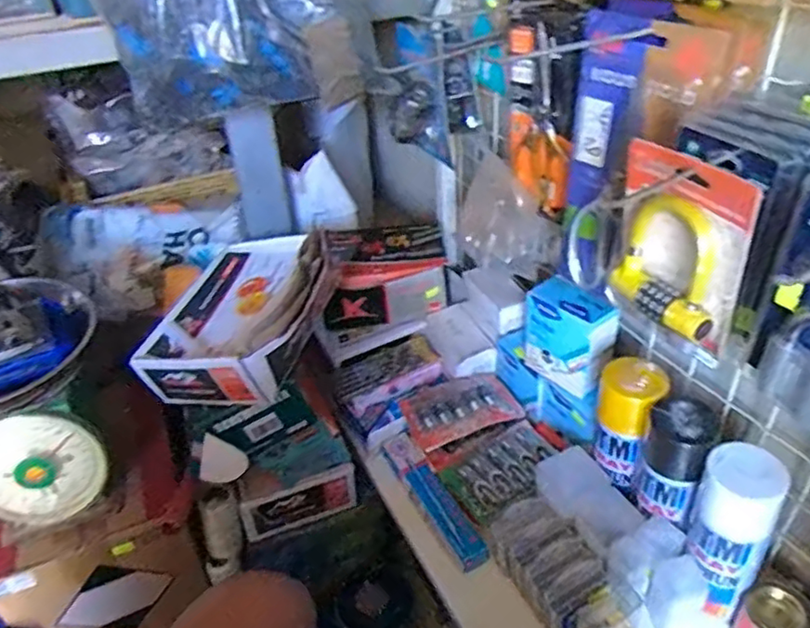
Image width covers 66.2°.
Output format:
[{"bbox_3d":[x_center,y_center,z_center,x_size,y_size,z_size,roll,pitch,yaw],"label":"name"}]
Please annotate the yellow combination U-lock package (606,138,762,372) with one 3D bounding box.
[{"bbox_3d":[0.188,-0.047,0.435,0.034,0.118,0.101,-12,36,-11],"label":"yellow combination U-lock package"}]

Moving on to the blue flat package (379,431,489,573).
[{"bbox_3d":[0.031,0.222,0.759,0.040,0.024,0.202,-18,38,-19],"label":"blue flat package"}]

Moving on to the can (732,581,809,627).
[{"bbox_3d":[0.338,0.291,0.578,0.049,0.067,0.044,27,46,36],"label":"can"}]

